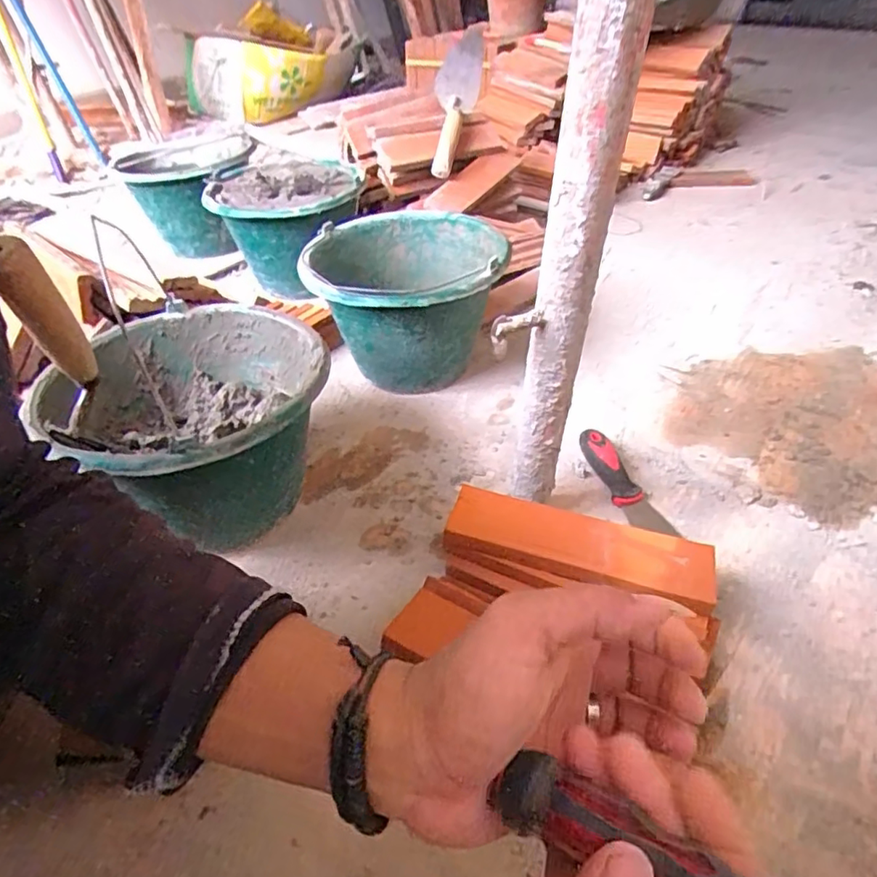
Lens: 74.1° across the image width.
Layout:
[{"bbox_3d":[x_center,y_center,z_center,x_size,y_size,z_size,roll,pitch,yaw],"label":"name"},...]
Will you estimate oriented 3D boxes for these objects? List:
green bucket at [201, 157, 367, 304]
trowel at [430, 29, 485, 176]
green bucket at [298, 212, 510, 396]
[{"bbox_3d":[-0.253,-0.374,1.027,0.258,0.157,0.278,-2,41,1],"label":"green bucket"},{"bbox_3d":[0.024,-0.618,1.086,0.078,0.084,0.288,10,79,14],"label":"trowel"},{"bbox_3d":[-0.043,-0.185,0.815,0.241,0.183,0.270,3,41,6],"label":"green bucket"}]

